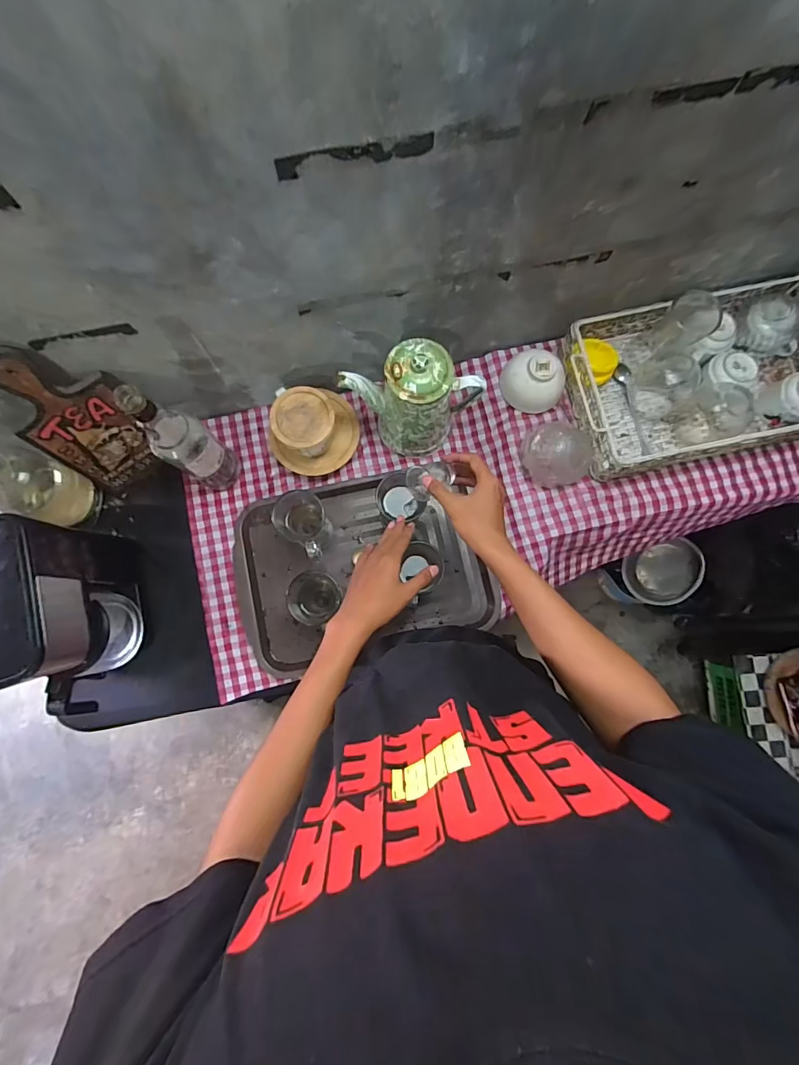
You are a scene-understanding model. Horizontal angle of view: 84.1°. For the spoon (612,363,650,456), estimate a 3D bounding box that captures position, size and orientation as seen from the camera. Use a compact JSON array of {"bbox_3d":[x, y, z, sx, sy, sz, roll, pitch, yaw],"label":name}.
[{"bbox_3d":[0.404,-0.214,0.768,0.026,0.019,0.166,-12,81,-3],"label":"spoon"}]

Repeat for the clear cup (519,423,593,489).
[{"bbox_3d":[0.261,-0.135,0.729,0.095,0.067,0.110,-36,83,-6],"label":"clear cup"}]

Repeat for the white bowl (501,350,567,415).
[{"bbox_3d":[0.231,-0.262,0.756,0.091,0.054,0.102,-36,83,-6],"label":"white bowl"}]

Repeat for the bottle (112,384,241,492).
[{"bbox_3d":[-0.311,-0.127,0.652,0.059,0.285,0.070,37,82,5],"label":"bottle"}]

